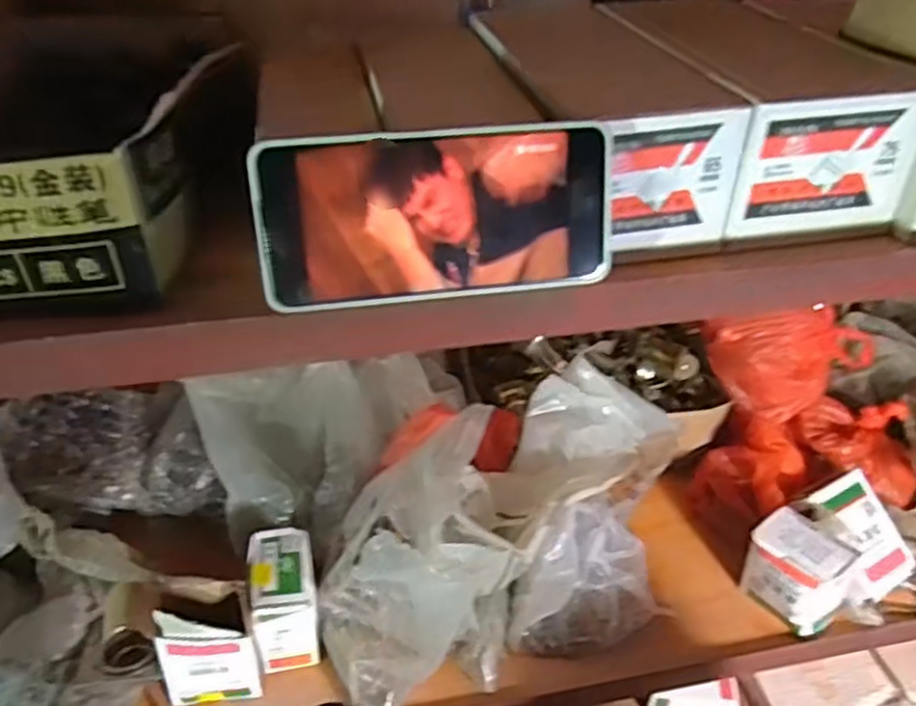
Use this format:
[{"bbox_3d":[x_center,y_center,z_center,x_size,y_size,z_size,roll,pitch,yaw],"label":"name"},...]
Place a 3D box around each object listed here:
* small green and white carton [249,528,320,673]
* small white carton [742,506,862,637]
[{"bbox_3d":[-0.148,0.212,0.638,0.050,0.087,0.079,-8,37,-11],"label":"small green and white carton"},{"bbox_3d":[0.304,0.195,0.660,0.078,0.087,0.055,30,46,34],"label":"small white carton"}]

